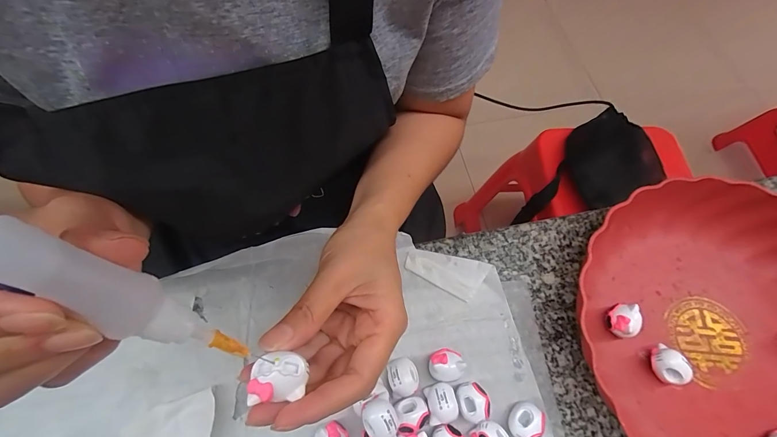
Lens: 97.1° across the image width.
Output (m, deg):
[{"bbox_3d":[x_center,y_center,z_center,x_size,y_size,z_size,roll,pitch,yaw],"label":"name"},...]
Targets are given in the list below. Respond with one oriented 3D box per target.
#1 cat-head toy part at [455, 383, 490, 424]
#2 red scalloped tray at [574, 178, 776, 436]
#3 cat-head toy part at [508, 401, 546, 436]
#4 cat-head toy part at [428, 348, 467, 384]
[{"bbox_3d":[0.059,0.129,0.241,0.020,0.015,0.025,-16,69,-8],"label":"cat-head toy part"},{"bbox_3d":[0.266,0.089,0.261,0.230,0.053,0.245,-20,69,-10],"label":"red scalloped tray"},{"bbox_3d":[0.095,0.142,0.241,0.020,0.019,0.025,20,68,6],"label":"cat-head toy part"},{"bbox_3d":[0.042,0.108,0.254,0.025,0.020,0.022,-14,69,-7],"label":"cat-head toy part"}]

